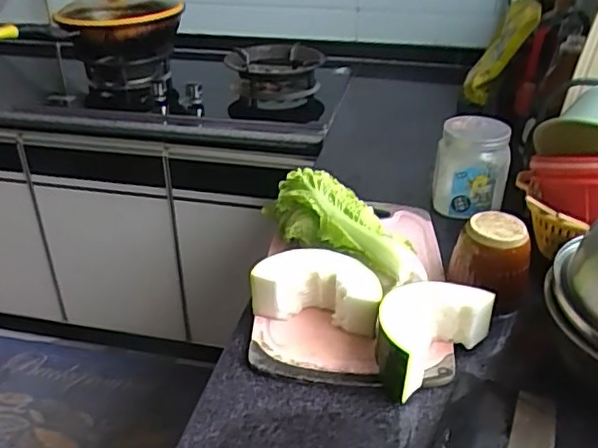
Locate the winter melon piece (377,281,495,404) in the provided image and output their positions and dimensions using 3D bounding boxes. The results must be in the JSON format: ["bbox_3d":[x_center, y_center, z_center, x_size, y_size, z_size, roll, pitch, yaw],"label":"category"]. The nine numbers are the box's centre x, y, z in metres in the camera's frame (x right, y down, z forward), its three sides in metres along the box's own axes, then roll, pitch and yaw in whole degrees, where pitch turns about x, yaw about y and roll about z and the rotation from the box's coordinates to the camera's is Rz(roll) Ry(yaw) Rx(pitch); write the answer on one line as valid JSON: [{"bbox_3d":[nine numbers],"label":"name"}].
[{"bbox_3d":[0.135,0.117,0.669,0.150,0.081,0.086,-24,38,-33],"label":"winter melon piece"}]

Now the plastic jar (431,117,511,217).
[{"bbox_3d":[0.271,-0.091,0.947,0.108,0.133,0.096,7,32,13],"label":"plastic jar"}]

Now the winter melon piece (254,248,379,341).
[{"bbox_3d":[0.024,0.082,0.721,0.152,0.072,0.076,7,32,12],"label":"winter melon piece"}]

